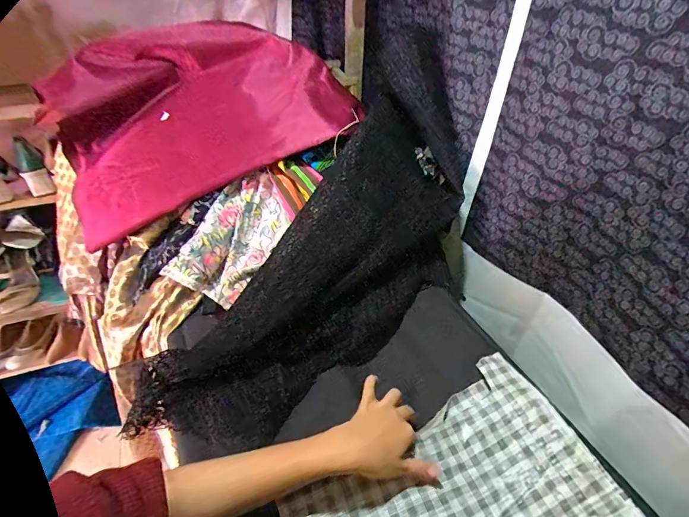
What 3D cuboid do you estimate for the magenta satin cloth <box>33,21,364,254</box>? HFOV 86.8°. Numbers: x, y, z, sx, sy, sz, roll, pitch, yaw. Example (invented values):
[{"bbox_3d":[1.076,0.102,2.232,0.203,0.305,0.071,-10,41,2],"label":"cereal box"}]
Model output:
[{"bbox_3d":[-0.274,-0.282,0.677,0.526,0.097,0.369,-25,74,-5],"label":"magenta satin cloth"}]

